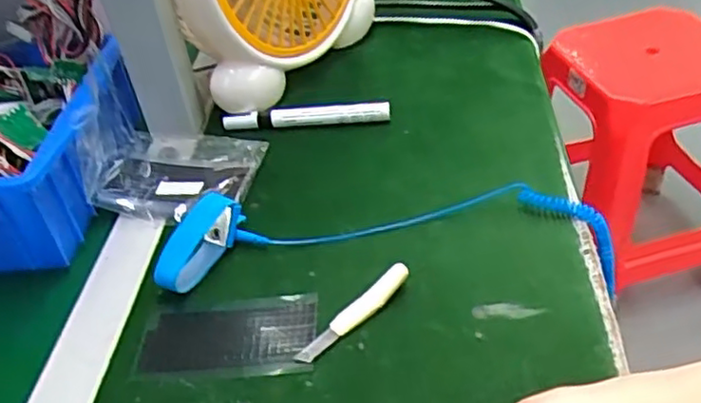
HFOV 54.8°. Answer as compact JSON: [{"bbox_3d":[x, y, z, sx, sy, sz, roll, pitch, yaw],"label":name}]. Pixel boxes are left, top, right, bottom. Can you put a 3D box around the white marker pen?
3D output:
[{"bbox_3d":[-0.038,-0.075,0.571,0.140,0.014,0.011,-4,41,4],"label":"white marker pen"}]

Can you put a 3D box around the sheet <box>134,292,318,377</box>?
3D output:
[{"bbox_3d":[-0.075,0.083,0.411,0.107,0.004,0.058,-8,38,4],"label":"sheet"}]

